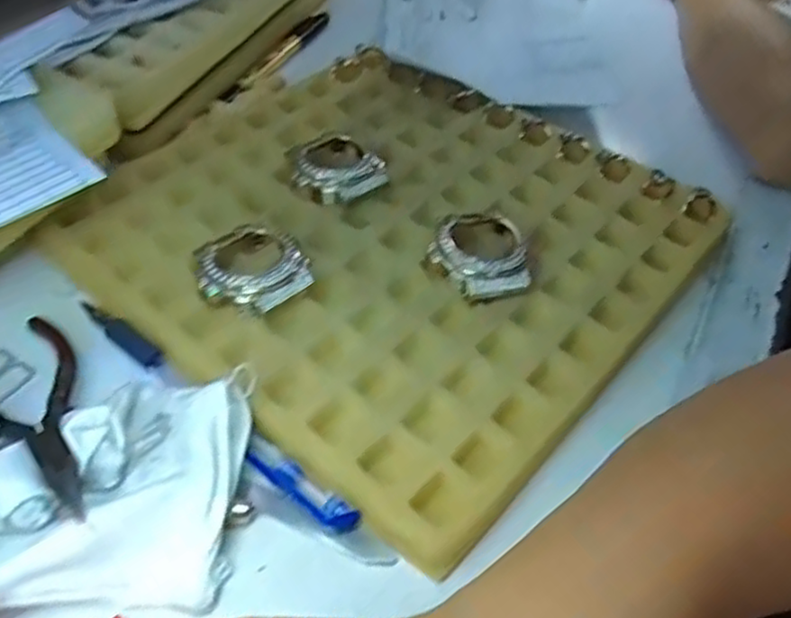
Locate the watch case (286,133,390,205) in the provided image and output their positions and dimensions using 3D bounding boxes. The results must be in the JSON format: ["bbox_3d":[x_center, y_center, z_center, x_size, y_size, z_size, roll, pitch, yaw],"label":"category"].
[{"bbox_3d":[-0.030,-0.074,0.371,0.046,0.016,0.051,-7,47,-10],"label":"watch case"}]

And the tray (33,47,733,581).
[{"bbox_3d":[-0.001,-0.044,0.351,0.253,0.022,0.243,34,53,23],"label":"tray"}]

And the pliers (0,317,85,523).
[{"bbox_3d":[-0.138,0.040,0.269,0.046,0.010,0.112,-26,43,-26],"label":"pliers"}]

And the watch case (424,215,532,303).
[{"bbox_3d":[0.038,-0.023,0.327,0.042,0.016,0.045,-2,47,-5],"label":"watch case"}]

